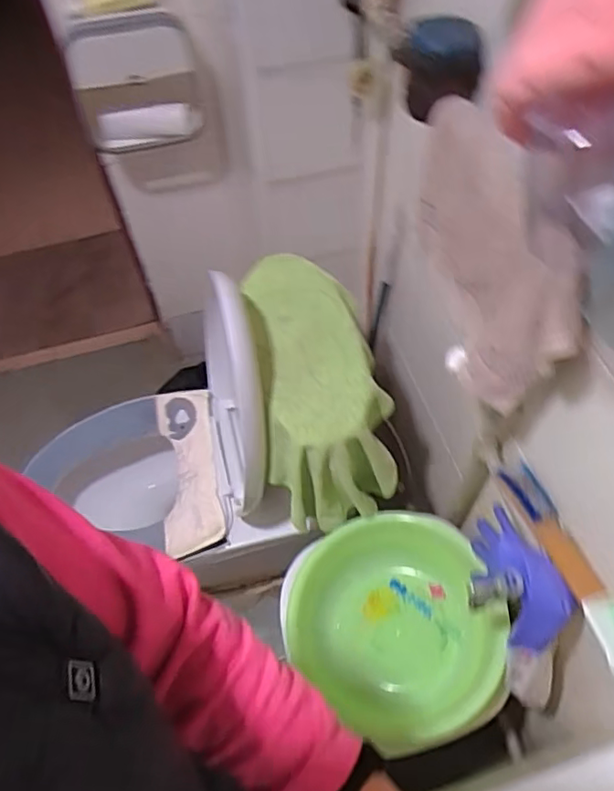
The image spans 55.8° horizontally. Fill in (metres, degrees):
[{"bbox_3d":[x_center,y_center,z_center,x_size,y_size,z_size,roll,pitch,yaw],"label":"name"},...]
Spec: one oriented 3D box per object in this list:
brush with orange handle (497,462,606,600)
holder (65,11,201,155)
[{"bbox_3d":[0.311,0.172,0.751,0.047,0.028,0.193,-13,43,-5],"label":"brush with orange handle"},{"bbox_3d":[-0.318,-0.569,1.087,0.226,0.236,0.078,-16,58,-8],"label":"holder"}]

